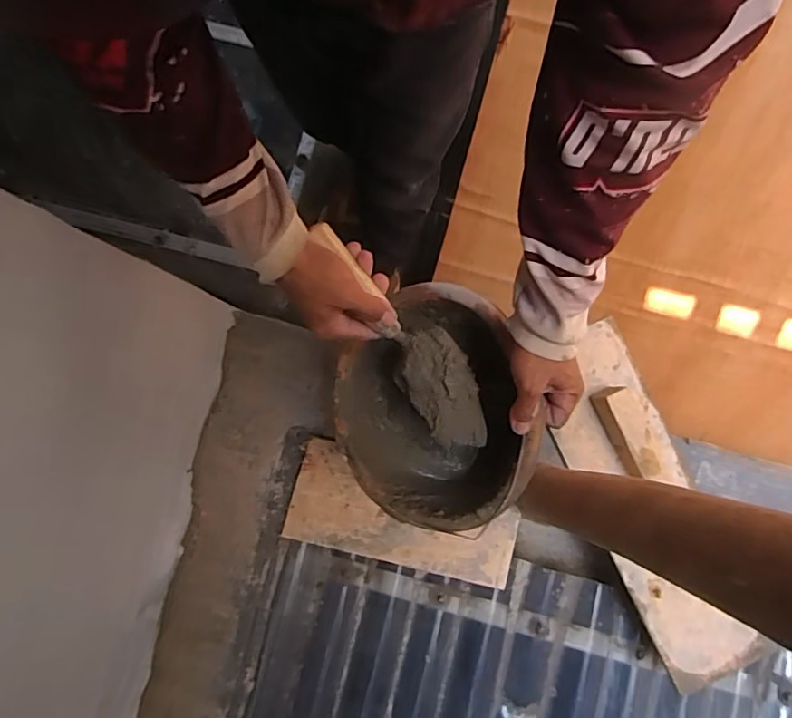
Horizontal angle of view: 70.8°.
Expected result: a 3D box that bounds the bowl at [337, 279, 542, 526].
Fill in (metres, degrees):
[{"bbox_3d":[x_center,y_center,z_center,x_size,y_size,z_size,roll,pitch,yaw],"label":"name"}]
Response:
[{"bbox_3d":[0.043,0.052,0.624,0.222,0.115,0.250,-35,80,26],"label":"bowl"}]

